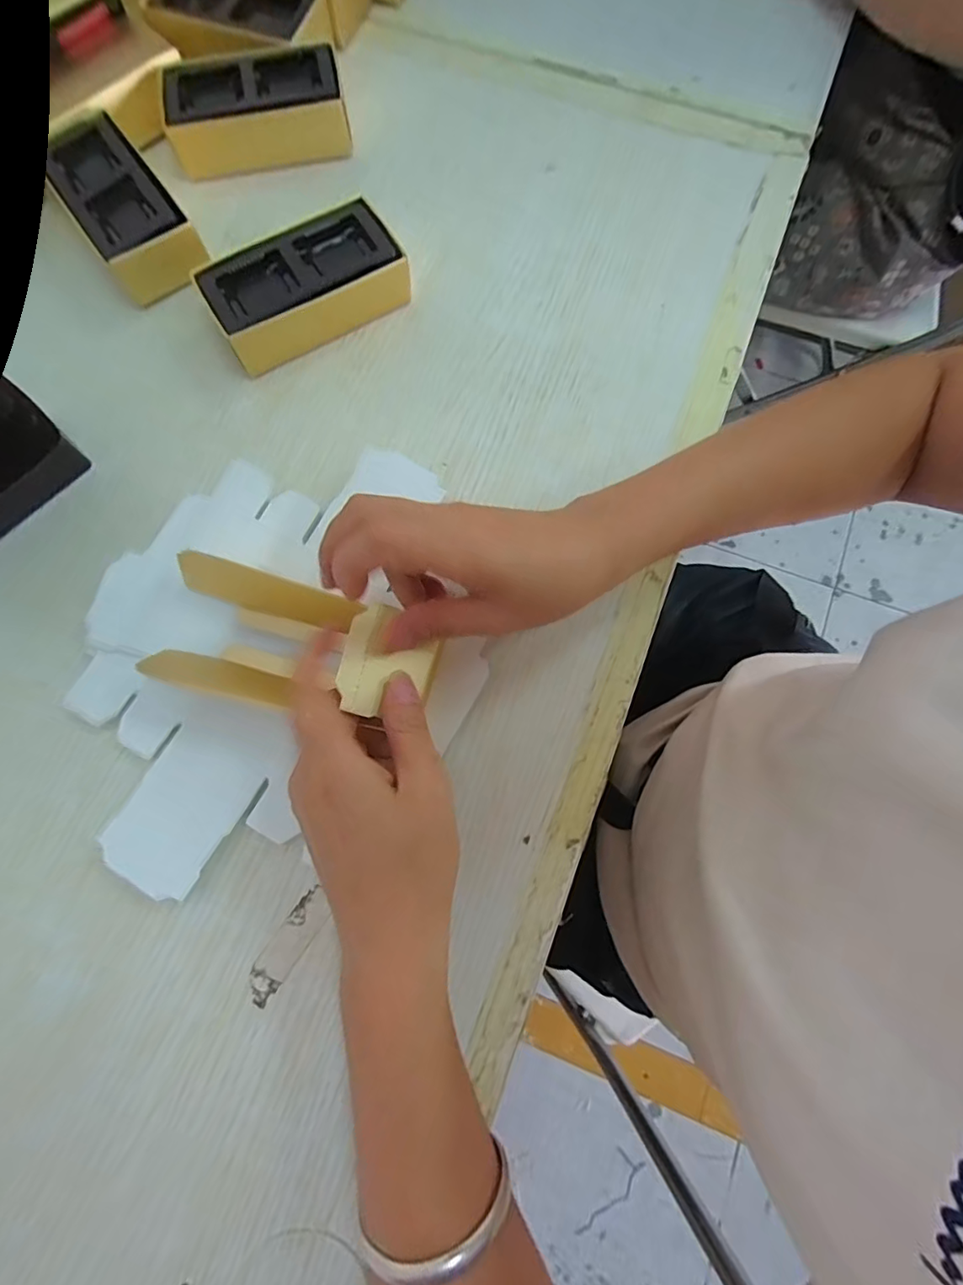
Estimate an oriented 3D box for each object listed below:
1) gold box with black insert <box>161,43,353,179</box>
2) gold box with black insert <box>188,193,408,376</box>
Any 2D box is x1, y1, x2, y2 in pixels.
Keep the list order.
[{"bbox_3d":[-0.150,-0.353,0.346,0.111,0.033,0.058,-15,78,-3],"label":"gold box with black insert"},{"bbox_3d":[-0.106,-0.217,0.315,0.111,0.032,0.060,-28,79,-6],"label":"gold box with black insert"}]

